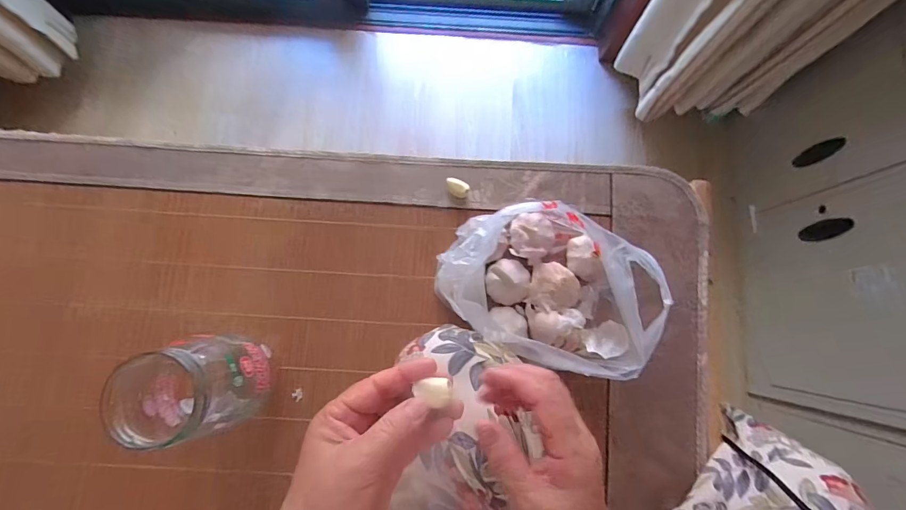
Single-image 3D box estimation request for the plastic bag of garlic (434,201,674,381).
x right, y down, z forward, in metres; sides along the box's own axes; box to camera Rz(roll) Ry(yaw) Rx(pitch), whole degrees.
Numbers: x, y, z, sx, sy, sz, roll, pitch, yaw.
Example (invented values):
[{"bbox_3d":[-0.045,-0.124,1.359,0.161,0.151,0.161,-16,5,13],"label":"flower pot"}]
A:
[{"bbox_3d":[0.110,0.036,0.425,0.227,0.111,0.162,26,81,3],"label":"plastic bag of garlic"}]

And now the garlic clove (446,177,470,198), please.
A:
[{"bbox_3d":[0.005,-0.084,0.488,0.030,0.013,0.018,26,81,3],"label":"garlic clove"}]

